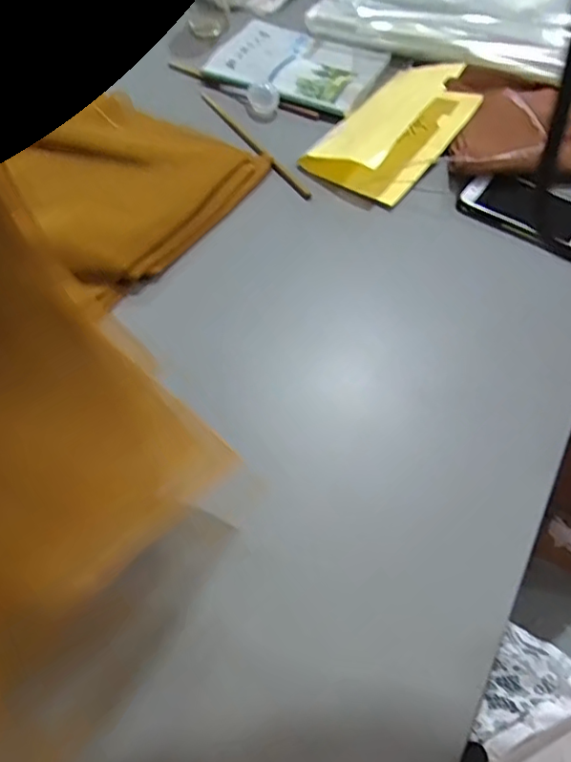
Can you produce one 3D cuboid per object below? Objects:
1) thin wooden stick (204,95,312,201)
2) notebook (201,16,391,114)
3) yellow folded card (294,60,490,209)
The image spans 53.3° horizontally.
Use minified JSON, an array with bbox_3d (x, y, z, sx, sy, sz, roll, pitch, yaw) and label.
[{"bbox_3d":[-0.039,-0.280,0.668,0.012,0.013,0.224,-31,62,-15],"label":"thin wooden stick"},{"bbox_3d":[0.014,-0.402,0.726,0.204,0.020,0.134,26,63,17],"label":"notebook"},{"bbox_3d":[0.126,-0.289,0.650,0.126,0.047,0.202,34,66,21],"label":"yellow folded card"}]

